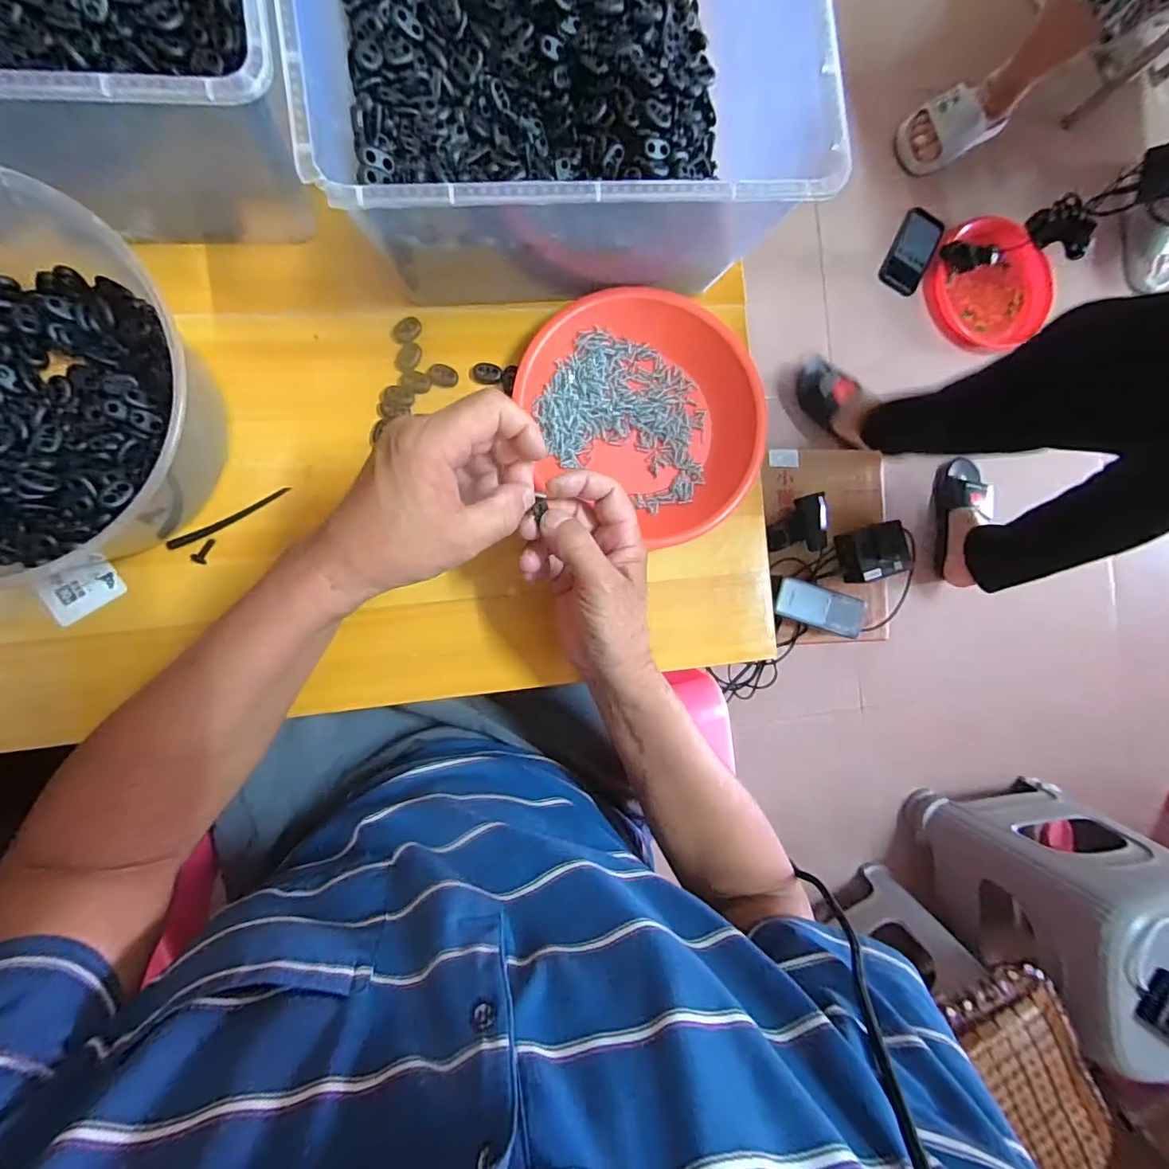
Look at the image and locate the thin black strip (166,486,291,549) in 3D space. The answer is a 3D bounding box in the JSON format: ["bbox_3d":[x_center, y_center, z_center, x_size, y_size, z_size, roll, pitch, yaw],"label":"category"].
[{"bbox_3d":[-0.258,-0.048,0.380,0.089,0.005,0.007,-29,94,-8],"label":"thin black strip"}]

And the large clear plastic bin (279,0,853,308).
[{"bbox_3d":[-0.021,-0.350,0.347,0.296,0.142,0.293,-7,90,-9],"label":"large clear plastic bin"}]

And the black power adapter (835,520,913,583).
[{"bbox_3d":[0.402,-0.046,0.718,0.076,0.048,0.074,-17,92,-8],"label":"black power adapter"}]

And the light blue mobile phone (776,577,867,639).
[{"bbox_3d":[0.311,0.031,0.686,0.123,0.015,0.052,17,87,-8],"label":"light blue mobile phone"}]

